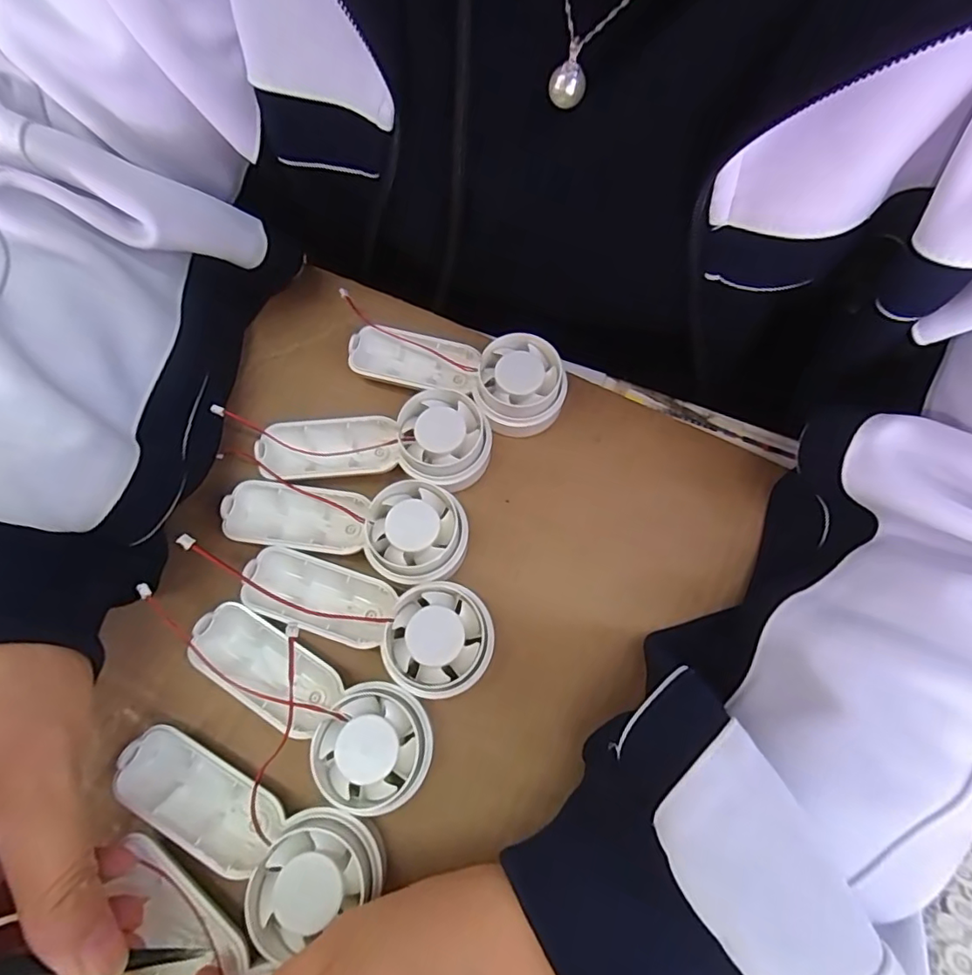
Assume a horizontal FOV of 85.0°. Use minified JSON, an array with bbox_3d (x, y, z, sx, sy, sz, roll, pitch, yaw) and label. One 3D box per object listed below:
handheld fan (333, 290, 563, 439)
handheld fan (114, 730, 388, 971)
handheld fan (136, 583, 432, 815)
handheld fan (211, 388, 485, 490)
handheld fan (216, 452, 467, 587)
[{"bbox_3d":[-0.022,-0.066,0.276,0.126,0.029,0.042,22,71,7],"label":"handheld fan"},{"bbox_3d":[-0.094,0.133,0.202,0.106,0.026,0.043,22,71,7],"label":"handheld fan"},{"bbox_3d":[-0.078,0.088,0.219,0.117,0.026,0.043,24,71,8],"label":"handheld fan"},{"bbox_3d":[-0.061,-0.023,0.261,0.123,0.026,0.045,4,70,1],"label":"handheld fan"},{"bbox_3d":[-0.064,0.014,0.248,0.110,0.024,0.043,14,70,4],"label":"handheld fan"}]

